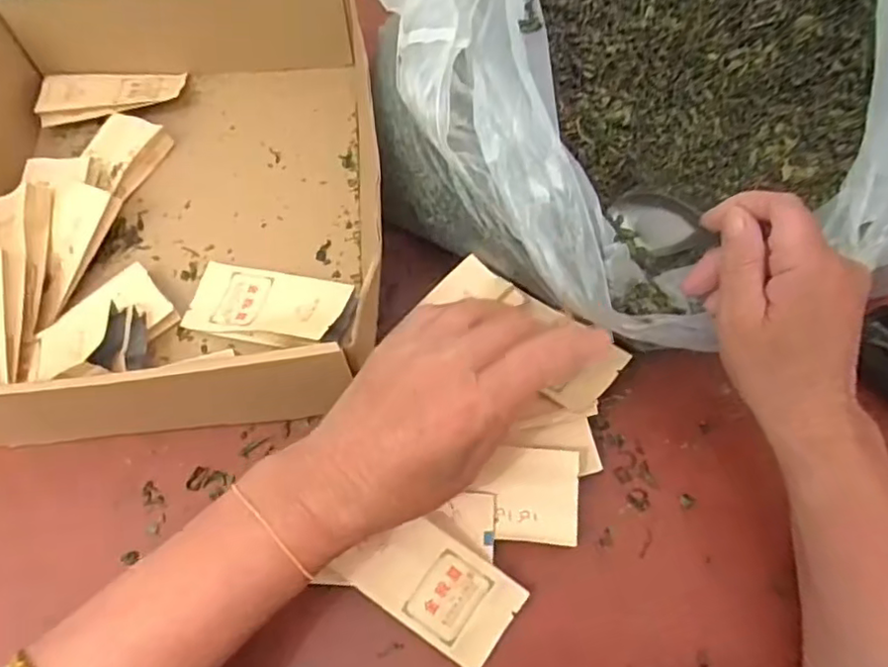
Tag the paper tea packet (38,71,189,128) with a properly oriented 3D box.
[{"bbox_3d":[-0.262,-0.189,0.498,0.107,0.017,0.043,-10,63,-9],"label":"paper tea packet"}]

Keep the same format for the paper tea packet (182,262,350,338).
[{"bbox_3d":[-0.116,-0.021,0.412,0.109,0.009,0.048,7,60,16],"label":"paper tea packet"}]

